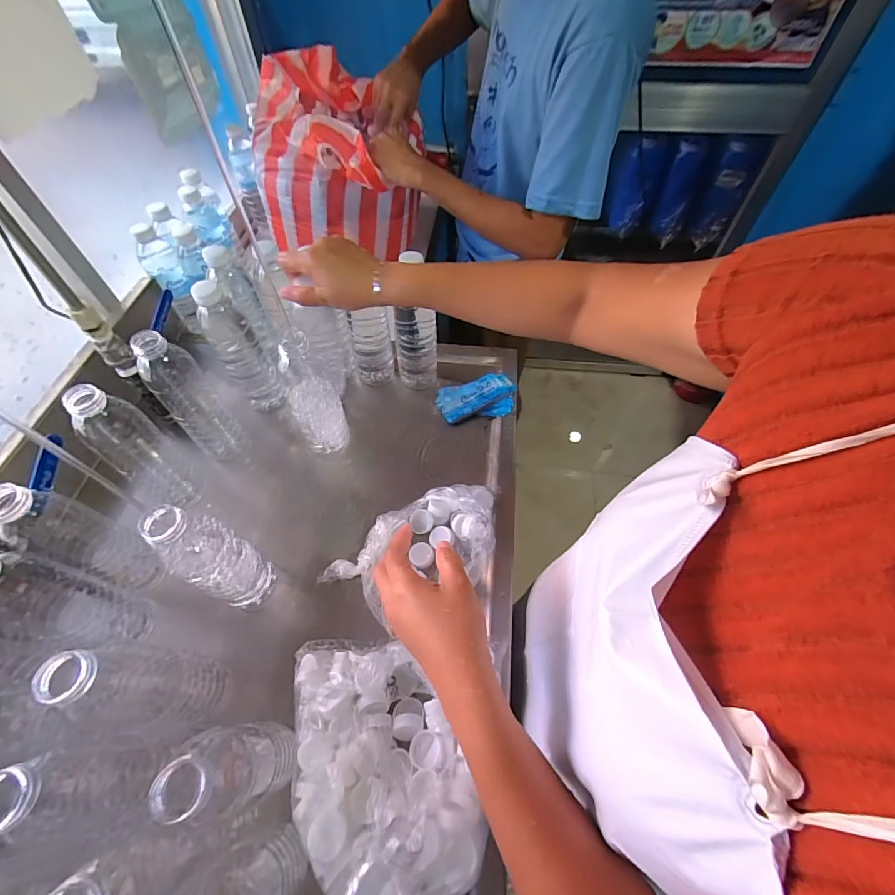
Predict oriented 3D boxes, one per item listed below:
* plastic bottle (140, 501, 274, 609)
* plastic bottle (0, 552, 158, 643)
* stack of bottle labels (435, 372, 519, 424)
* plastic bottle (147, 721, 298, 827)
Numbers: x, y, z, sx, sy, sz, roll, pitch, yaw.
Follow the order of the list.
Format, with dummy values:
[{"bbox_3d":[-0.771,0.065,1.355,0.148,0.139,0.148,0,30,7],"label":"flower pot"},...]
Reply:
[{"bbox_3d":[-0.229,0.117,0.418,0.051,0.194,0.058,28,62,18],"label":"plastic bottle"},{"bbox_3d":[-0.378,0.151,0.398,0.061,0.209,0.064,10,58,7],"label":"plastic bottle"},{"bbox_3d":[0.046,-0.080,0.650,0.124,0.017,0.074,-11,58,-6],"label":"stack of bottle labels"},{"bbox_3d":[-0.162,0.253,0.324,0.047,0.155,0.055,-11,58,-6],"label":"plastic bottle"}]

